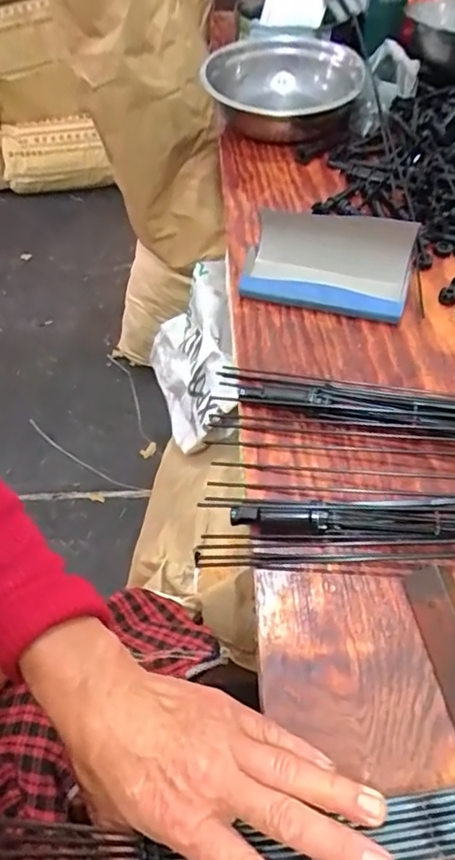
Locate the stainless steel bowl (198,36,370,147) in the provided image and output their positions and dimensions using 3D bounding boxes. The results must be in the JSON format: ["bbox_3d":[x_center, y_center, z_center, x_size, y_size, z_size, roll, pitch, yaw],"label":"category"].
[{"bbox_3d":[0.076,-0.505,0.830,0.219,0.056,0.266,23,56,18],"label":"stainless steel bowl"}]

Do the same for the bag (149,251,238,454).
[{"bbox_3d":[-0.081,-0.117,1.067,0.054,0.309,0.352,7,52,-23],"label":"bag"}]

